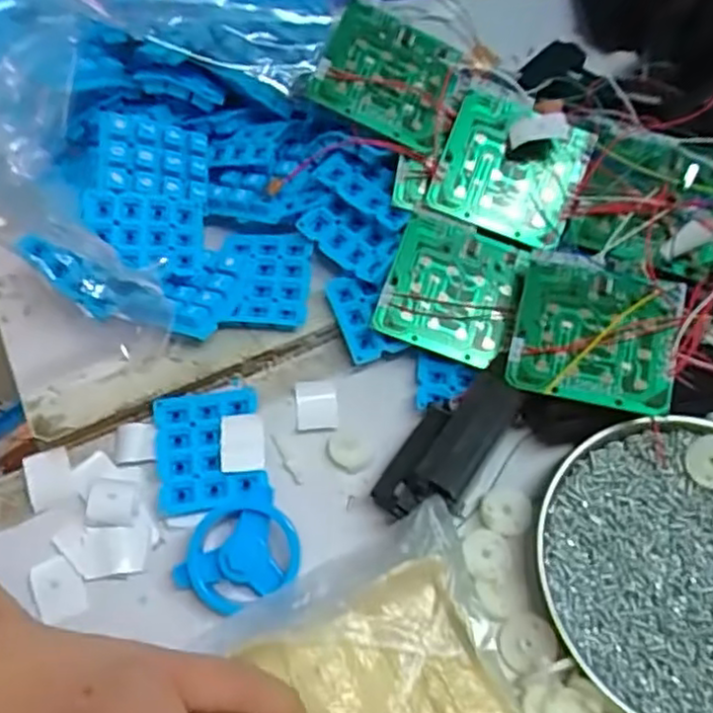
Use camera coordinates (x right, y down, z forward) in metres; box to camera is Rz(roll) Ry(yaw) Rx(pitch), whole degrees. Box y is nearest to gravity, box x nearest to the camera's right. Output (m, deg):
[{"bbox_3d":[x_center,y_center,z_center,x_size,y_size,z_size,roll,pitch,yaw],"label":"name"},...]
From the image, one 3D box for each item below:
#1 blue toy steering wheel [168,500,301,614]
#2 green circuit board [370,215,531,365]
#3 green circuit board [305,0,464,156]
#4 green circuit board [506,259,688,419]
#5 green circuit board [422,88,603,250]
[{"bbox_3d":[-0.051,0.088,0.310,0.050,0.021,0.043,15,60,9],"label":"blue toy steering wheel"},{"bbox_3d":[0.049,-0.034,0.363,0.065,0.005,0.067,20,78,3],"label":"green circuit board"},{"bbox_3d":[0.018,-0.150,0.376,0.069,0.011,0.064,23,75,-2],"label":"green circuit board"},{"bbox_3d":[0.111,-0.011,0.332,0.072,0.007,0.068,12,71,17],"label":"green circuit board"},{"bbox_3d":[0.080,-0.097,0.371,0.071,0.004,0.067,21,86,2],"label":"green circuit board"}]

